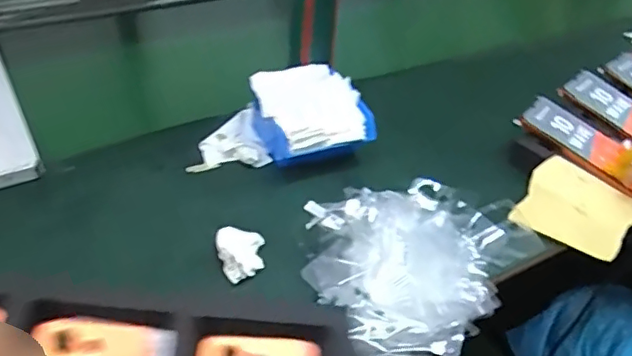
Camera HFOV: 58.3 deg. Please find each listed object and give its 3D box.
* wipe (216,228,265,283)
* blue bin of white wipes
[{"bbox_3d":[-0.077,0.077,0.575,0.046,0.019,0.063,-2,39,-7],"label":"wipe"},{"bbox_3d":[-0.011,-0.078,0.718,0.130,0.063,0.140,-14,42,-21],"label":"blue bin of white wipes"}]

